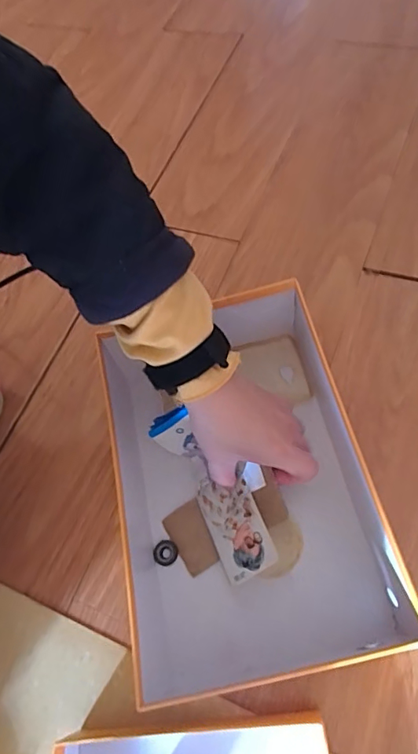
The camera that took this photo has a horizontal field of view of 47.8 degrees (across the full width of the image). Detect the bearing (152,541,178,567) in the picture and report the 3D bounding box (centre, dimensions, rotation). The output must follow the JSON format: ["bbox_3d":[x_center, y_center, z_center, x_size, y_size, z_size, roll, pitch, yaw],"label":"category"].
[{"bbox_3d":[-0.038,0.154,0.414,0.022,0.004,0.021,1,57,-1],"label":"bearing"}]

